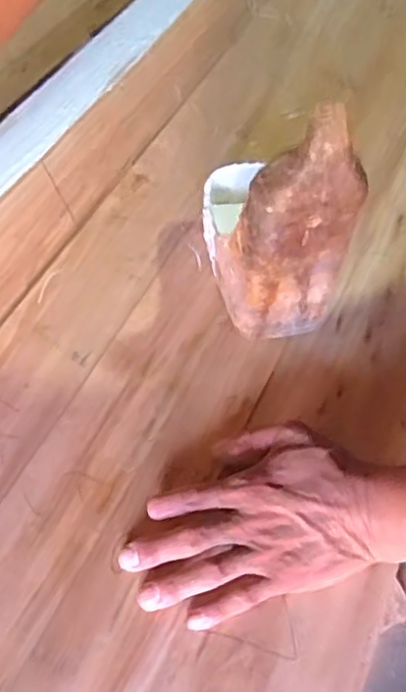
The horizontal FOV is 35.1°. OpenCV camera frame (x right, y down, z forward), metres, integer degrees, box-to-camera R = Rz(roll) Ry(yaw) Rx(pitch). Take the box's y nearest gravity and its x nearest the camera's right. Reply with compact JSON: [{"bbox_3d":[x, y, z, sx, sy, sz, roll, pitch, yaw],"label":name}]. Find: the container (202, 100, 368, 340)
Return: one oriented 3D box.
[{"bbox_3d":[0.055,-0.124,0.511,0.086,0.216,0.154,-6,58,-9],"label":"container"}]

